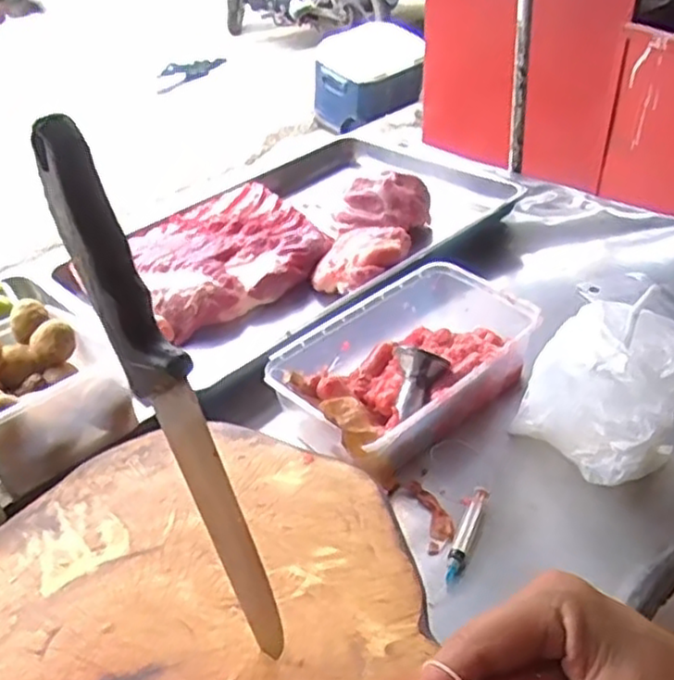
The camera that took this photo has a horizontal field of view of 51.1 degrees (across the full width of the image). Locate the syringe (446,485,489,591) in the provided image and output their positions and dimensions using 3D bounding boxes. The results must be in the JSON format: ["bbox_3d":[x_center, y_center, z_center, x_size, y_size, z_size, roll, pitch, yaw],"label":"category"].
[{"bbox_3d":[0.104,0.159,0.580,0.017,0.015,0.094,13,40,22],"label":"syringe"}]

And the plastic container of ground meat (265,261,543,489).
[{"bbox_3d":[0.071,0.024,0.710,0.257,0.080,0.164,-30,44,-30],"label":"plastic container of ground meat"}]

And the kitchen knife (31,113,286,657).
[{"bbox_3d":[-0.080,0.042,0.358,0.024,0.305,0.044,-30,19,-29],"label":"kitchen knife"}]

